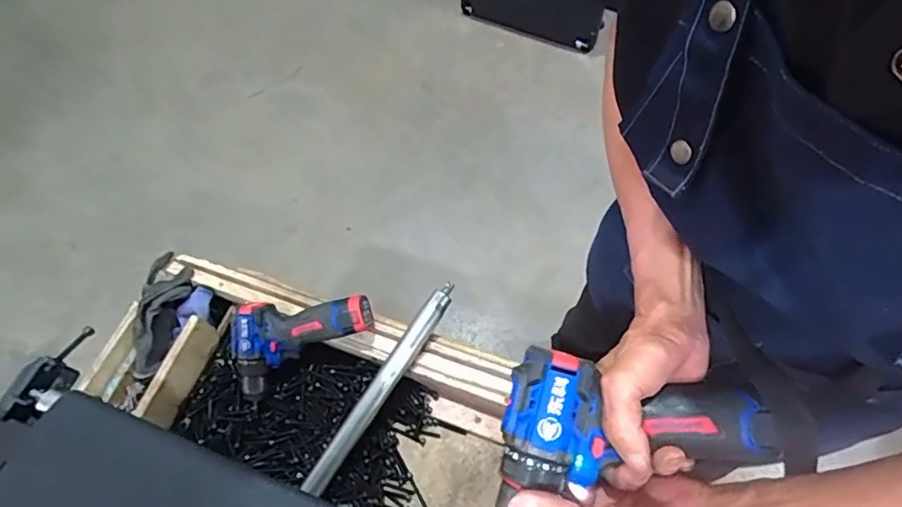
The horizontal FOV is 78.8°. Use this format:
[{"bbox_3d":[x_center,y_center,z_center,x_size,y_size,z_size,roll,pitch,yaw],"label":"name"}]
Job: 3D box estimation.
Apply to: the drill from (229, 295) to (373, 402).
[{"bbox_3d":[-0.220,0.109,0.781,0.216,0.077,0.116,-23,62,6],"label":"drill"}]

